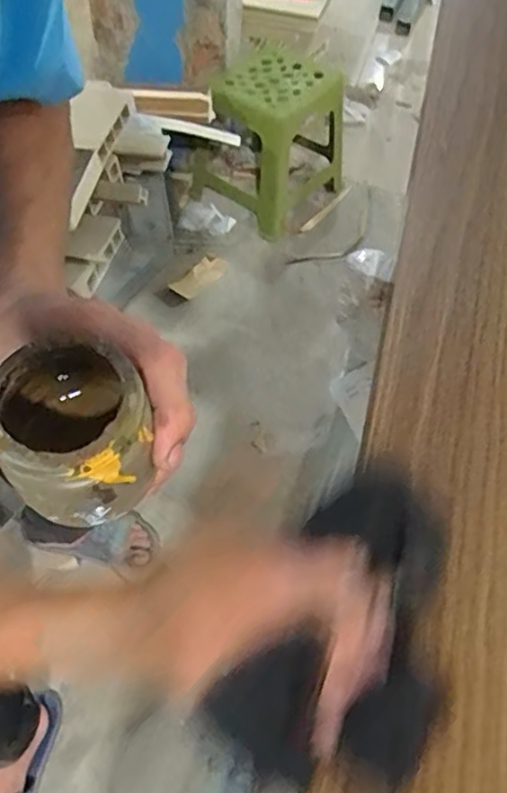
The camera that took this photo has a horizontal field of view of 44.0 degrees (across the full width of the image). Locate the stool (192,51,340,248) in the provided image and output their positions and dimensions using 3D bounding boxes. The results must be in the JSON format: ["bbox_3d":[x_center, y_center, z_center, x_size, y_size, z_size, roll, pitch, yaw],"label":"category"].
[{"bbox_3d":[0.053,-0.682,1.637,0.311,0.359,0.374,35,62,20],"label":"stool"}]

